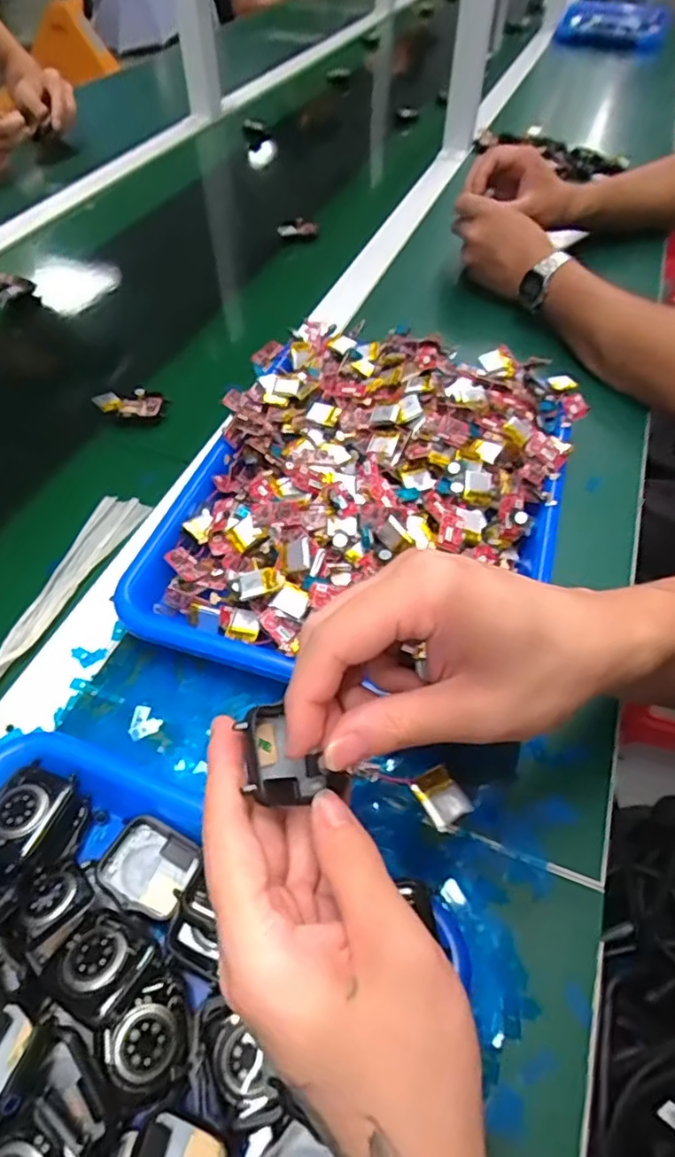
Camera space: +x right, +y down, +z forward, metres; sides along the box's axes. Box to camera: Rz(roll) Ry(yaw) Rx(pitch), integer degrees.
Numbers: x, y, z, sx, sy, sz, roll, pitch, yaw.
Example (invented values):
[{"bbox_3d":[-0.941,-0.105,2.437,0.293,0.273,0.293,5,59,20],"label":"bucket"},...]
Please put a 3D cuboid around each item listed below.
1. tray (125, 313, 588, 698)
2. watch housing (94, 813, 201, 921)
[{"bbox_3d":[0.028,-0.075,0.429,0.258,0.052,0.335,14,53,10],"label":"tray"},{"bbox_3d":[-0.089,0.137,0.288,0.041,0.007,0.038,34,46,-1],"label":"watch housing"}]

